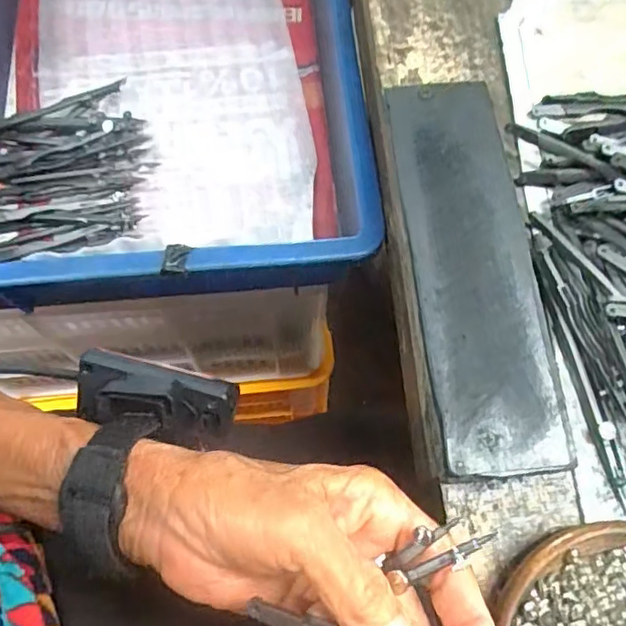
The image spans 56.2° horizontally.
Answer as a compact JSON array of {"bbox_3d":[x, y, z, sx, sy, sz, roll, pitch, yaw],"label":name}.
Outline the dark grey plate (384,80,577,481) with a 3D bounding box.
[{"bbox_3d":[0.079,-0.028,0.293,0.060,0.007,0.210,-3,68,-4],"label":"dark grey plate"}]

